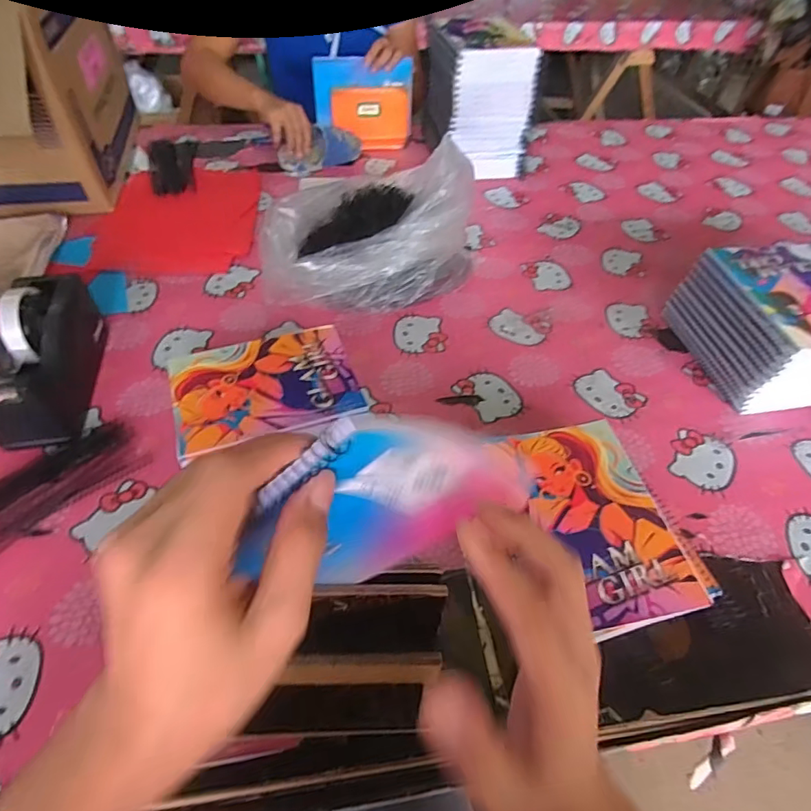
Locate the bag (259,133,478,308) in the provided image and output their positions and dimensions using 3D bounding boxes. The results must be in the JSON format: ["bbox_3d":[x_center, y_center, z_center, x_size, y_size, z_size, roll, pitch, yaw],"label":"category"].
[{"bbox_3d":[-0.056,-0.248,0.730,0.304,0.158,0.211,-13,50,-13],"label":"bag"}]

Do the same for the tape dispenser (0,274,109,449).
[{"bbox_3d":[-0.408,-0.061,0.574,0.073,0.113,0.210,-8,49,-9],"label":"tape dispenser"}]

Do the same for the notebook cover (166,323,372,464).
[{"bbox_3d":[-0.155,-0.024,0.564,0.193,0.006,0.148,-15,51,-15],"label":"notebook cover"}]

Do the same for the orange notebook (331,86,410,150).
[{"bbox_3d":[-0.070,-0.604,1.071,0.160,0.115,0.009,-8,33,-10],"label":"orange notebook"}]

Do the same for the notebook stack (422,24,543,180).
[{"bbox_3d":[0.143,-0.594,1.003,0.157,0.216,0.202,-7,49,-8],"label":"notebook stack"}]

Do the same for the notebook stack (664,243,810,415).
[{"bbox_3d":[0.475,-0.099,0.646,0.170,0.120,0.202,-8,49,-9],"label":"notebook stack"}]

